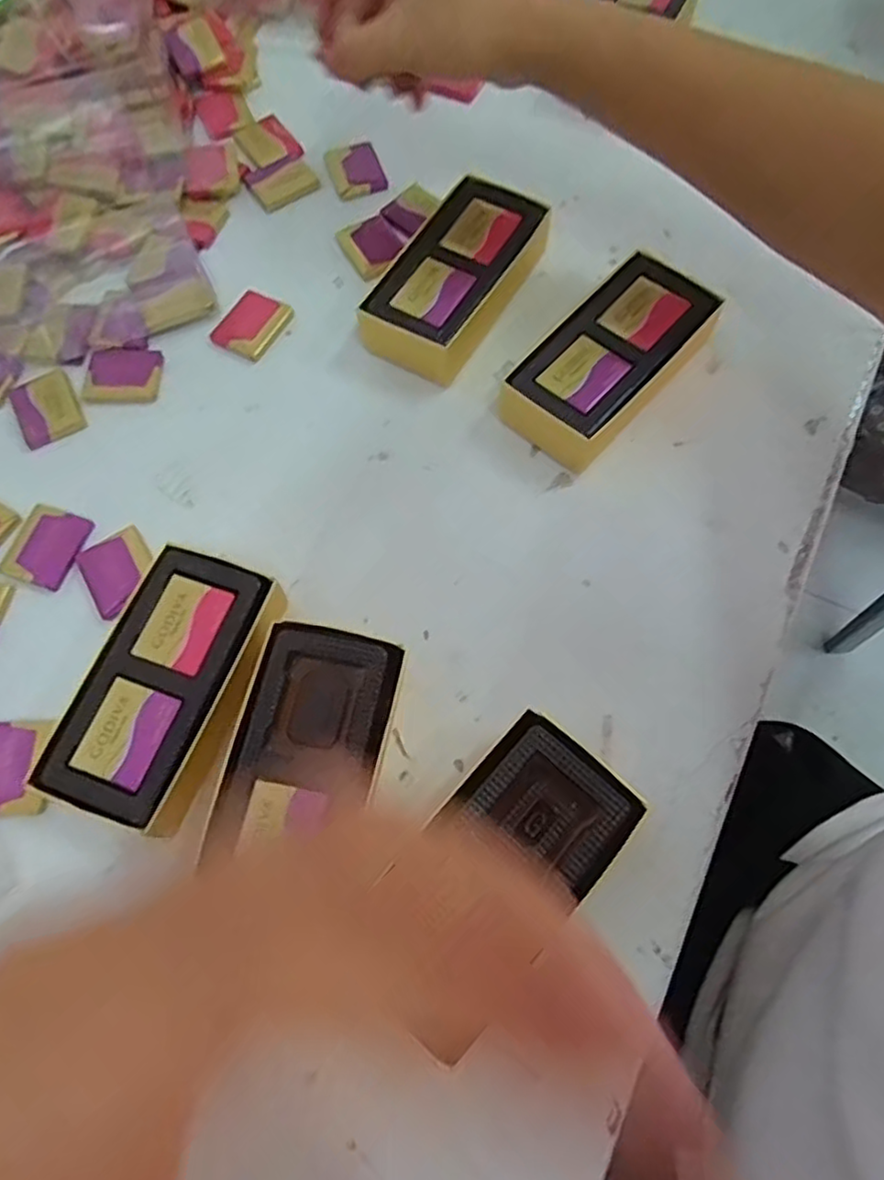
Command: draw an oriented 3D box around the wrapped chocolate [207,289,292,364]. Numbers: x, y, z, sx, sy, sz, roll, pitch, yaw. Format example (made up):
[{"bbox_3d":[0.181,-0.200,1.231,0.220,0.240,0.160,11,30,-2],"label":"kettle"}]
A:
[{"bbox_3d":[-0.109,-0.152,0.376,0.034,0.004,0.042,26,73,9],"label":"wrapped chocolate"}]

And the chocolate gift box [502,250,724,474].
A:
[{"bbox_3d":[0.089,-0.120,0.345,0.059,0.031,0.115,40,76,13],"label":"chocolate gift box"}]

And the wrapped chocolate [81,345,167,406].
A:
[{"bbox_3d":[-0.175,-0.120,0.364,0.041,0.004,0.037,-2,71,0],"label":"wrapped chocolate"}]

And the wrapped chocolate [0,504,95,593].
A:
[{"bbox_3d":[-0.197,-0.022,0.329,0.034,0.004,0.040,17,72,6],"label":"wrapped chocolate"}]

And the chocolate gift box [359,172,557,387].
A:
[{"bbox_3d":[0.008,-0.171,0.366,0.062,0.030,0.117,28,73,10],"label":"chocolate gift box"}]

